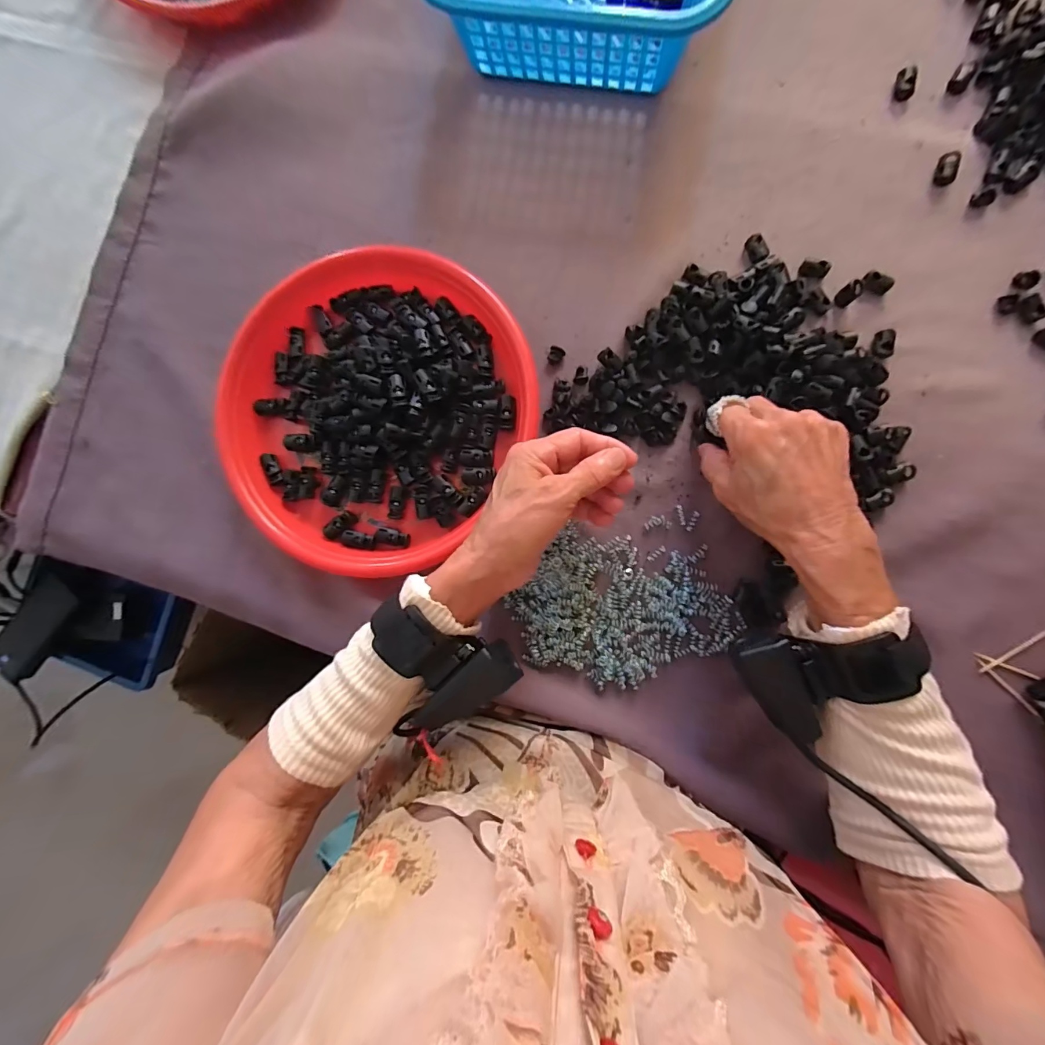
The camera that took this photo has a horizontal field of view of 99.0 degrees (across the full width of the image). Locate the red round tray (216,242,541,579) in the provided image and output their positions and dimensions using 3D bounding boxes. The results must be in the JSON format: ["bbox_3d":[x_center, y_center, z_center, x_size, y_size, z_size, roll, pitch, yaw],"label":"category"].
[{"bbox_3d":[-0.120,-0.095,0.362,0.231,0.032,0.247,0,89,5],"label":"red round tray"}]

